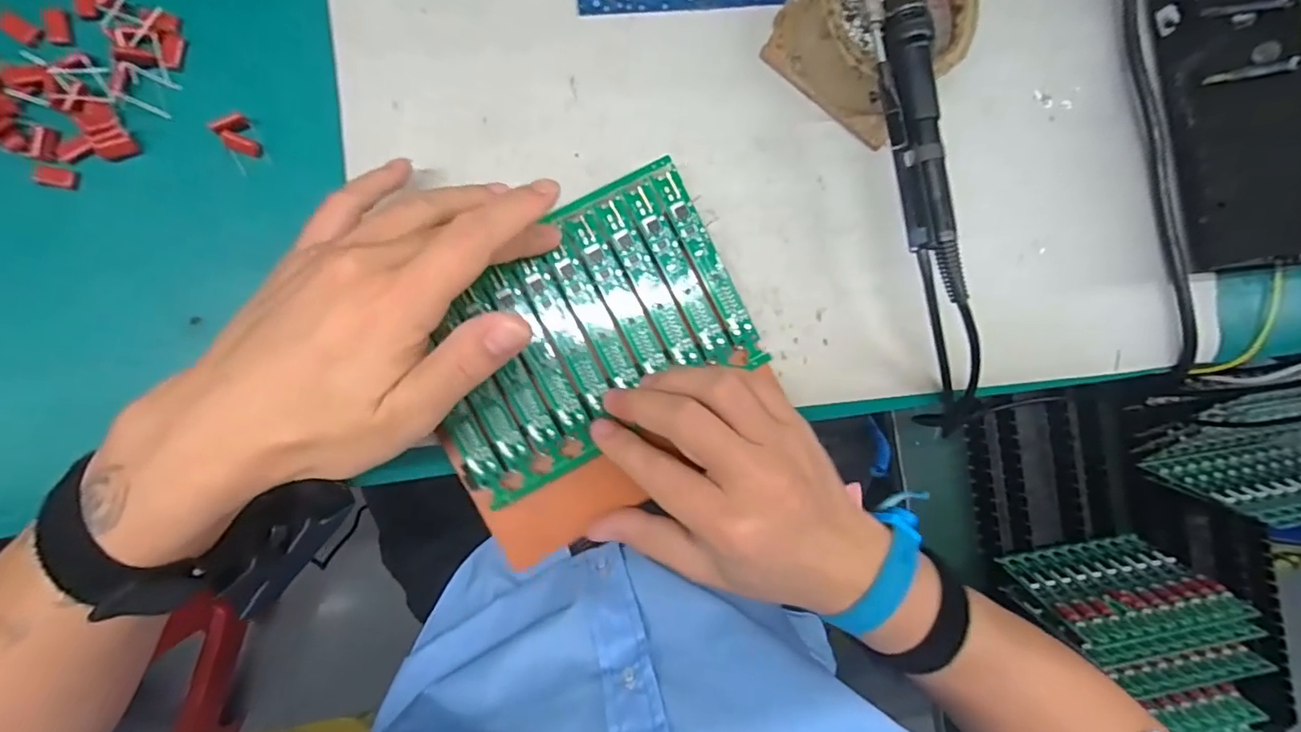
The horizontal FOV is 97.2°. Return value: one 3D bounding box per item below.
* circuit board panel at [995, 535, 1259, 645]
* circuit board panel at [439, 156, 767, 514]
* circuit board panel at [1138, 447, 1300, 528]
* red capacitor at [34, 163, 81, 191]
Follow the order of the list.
[{"bbox_3d":[0.445,0.210,0.550,0.156,0.114,0.014,-8,109,-6],"label":"circuit board panel"},{"bbox_3d":[-0.035,-0.019,0.295,0.160,0.006,0.117,-28,94,-7],"label":"circuit board panel"},{"bbox_3d":[0.616,0.115,0.566,0.160,0.113,0.012,-7,108,-2],"label":"circuit board panel"},{"bbox_3d":[-0.287,-0.091,0.276,0.016,0.004,0.010,10,87,-6],"label":"red capacitor"}]

